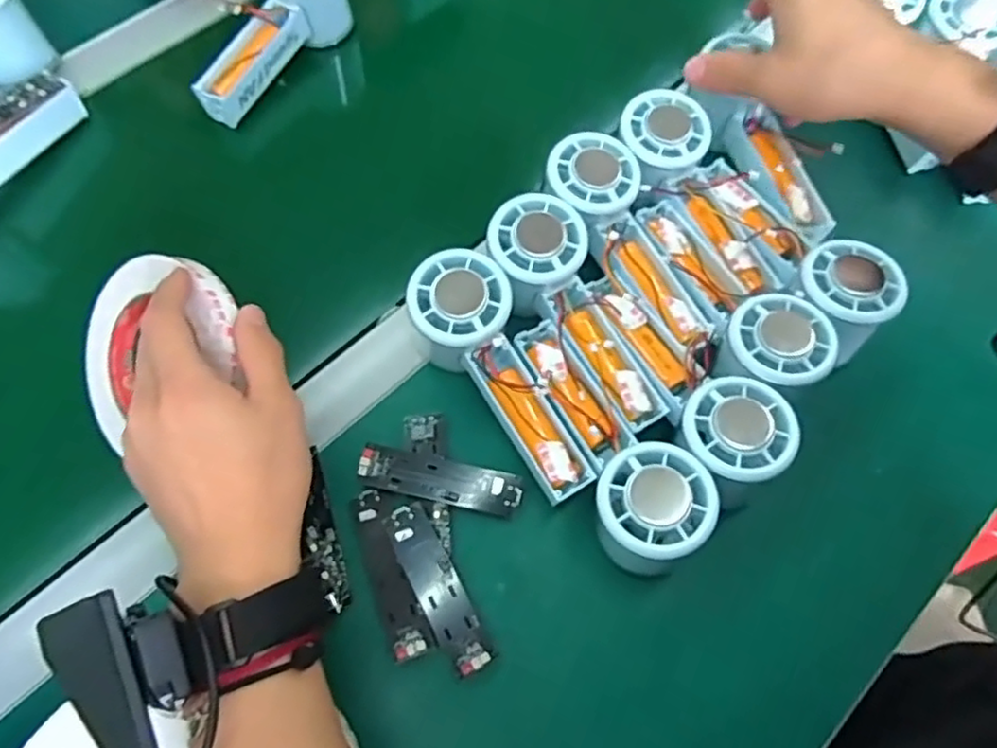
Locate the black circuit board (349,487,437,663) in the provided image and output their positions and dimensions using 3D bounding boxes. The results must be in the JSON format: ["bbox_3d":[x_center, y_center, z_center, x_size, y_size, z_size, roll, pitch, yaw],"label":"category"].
[{"bbox_3d":[-0.059,0.106,0.360,0.025,0.012,0.091,-18,69,-9],"label":"black circuit board"}]

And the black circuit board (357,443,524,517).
[{"bbox_3d":[-0.033,0.060,0.377,0.090,0.010,0.024,12,68,4],"label":"black circuit board"}]

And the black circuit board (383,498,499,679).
[{"bbox_3d":[-0.033,0.113,0.355,0.025,0.005,0.093,-26,70,-12],"label":"black circuit board"}]

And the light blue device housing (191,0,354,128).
[{"bbox_3d":[-0.169,-0.253,0.503,0.052,0.055,0.149,31,84,11],"label":"light blue device housing"}]

